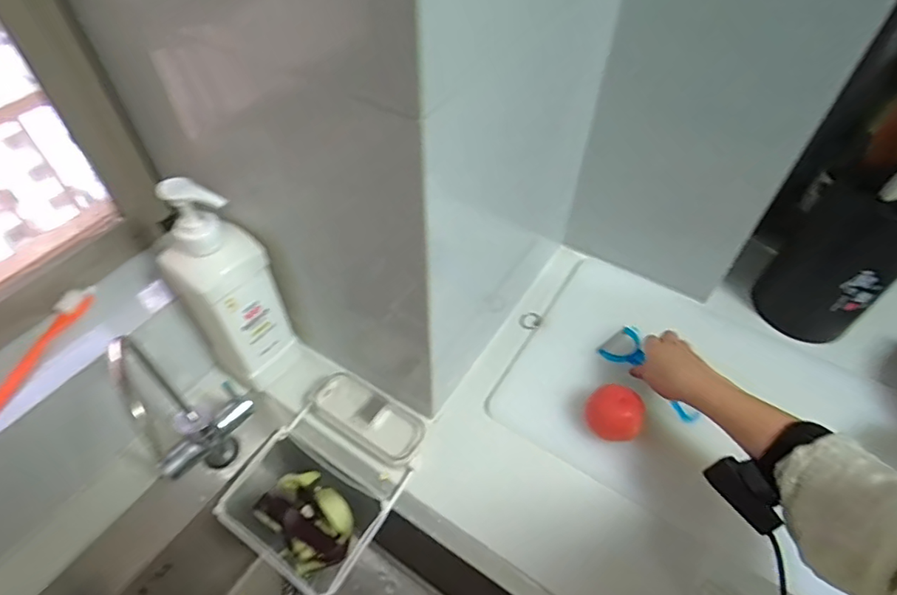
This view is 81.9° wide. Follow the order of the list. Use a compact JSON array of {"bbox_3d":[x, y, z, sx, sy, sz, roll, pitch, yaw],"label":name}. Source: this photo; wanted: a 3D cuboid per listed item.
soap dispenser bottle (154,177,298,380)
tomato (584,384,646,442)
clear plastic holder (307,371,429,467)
[{"bbox_3d":[-0.235,-0.017,0.546,0.064,0.246,0.085,37,59,26],"label":"soap dispenser bottle"},{"bbox_3d":[0.191,0.131,0.587,0.051,0.050,0.057,-27,56,-20],"label":"tomato"},{"bbox_3d":[-0.097,0.144,0.620,0.144,0.032,0.061,28,56,21],"label":"clear plastic holder"}]

